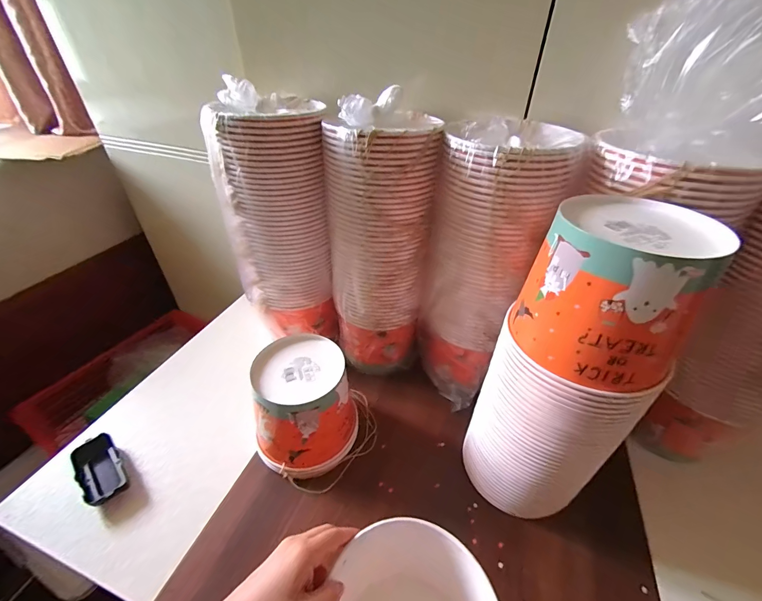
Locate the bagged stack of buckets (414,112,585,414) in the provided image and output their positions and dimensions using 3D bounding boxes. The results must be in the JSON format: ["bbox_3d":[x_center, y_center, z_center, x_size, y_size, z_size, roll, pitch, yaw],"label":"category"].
[{"bbox_3d":[0.164,-0.034,0.537,0.154,0.428,0.171,30,47,32],"label":"bagged stack of buckets"}]

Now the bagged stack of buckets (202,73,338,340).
[{"bbox_3d":[-0.178,-0.125,0.585,0.151,0.388,0.157,-14,41,-18],"label":"bagged stack of buckets"}]

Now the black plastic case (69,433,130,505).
[{"bbox_3d":[-0.401,0.246,0.491,0.052,0.030,0.110,-31,48,-34],"label":"black plastic case"}]

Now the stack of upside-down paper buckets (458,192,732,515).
[{"bbox_3d":[0.210,0.101,0.405,0.149,0.401,0.151,-29,47,-32],"label":"stack of upside-down paper buckets"}]

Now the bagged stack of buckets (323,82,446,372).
[{"bbox_3d":[-0.002,-0.074,0.571,0.151,0.436,0.155,5,38,6],"label":"bagged stack of buckets"}]

